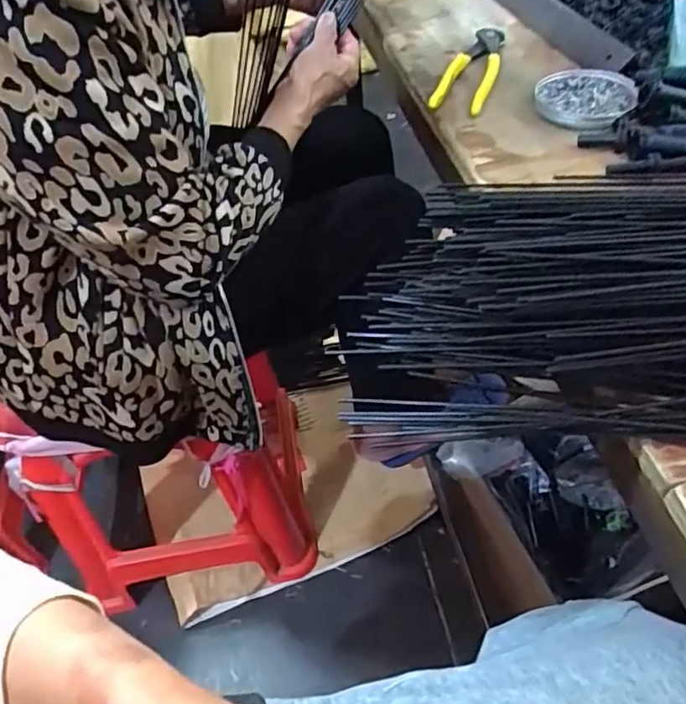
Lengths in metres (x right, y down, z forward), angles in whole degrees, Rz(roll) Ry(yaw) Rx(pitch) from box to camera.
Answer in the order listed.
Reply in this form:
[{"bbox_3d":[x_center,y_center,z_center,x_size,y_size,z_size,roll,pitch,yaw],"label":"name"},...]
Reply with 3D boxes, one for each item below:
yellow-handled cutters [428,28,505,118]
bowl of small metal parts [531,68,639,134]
[{"bbox_3d":[0.135,-0.291,0.616,0.050,0.013,0.170,15,52,17],"label":"yellow-handled cutters"},{"bbox_3d":[0.223,-0.235,0.556,0.087,0.016,0.089,-2,49,3],"label":"bowl of small metal parts"}]

